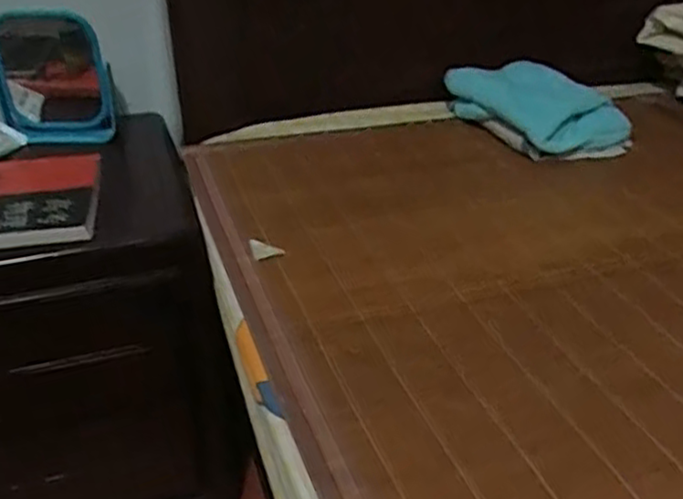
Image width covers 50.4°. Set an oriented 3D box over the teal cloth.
[{"bbox_3d":[0.281,-0.207,1.046,0.161,0.079,0.233,-16,34,-25],"label":"teal cloth"}]

